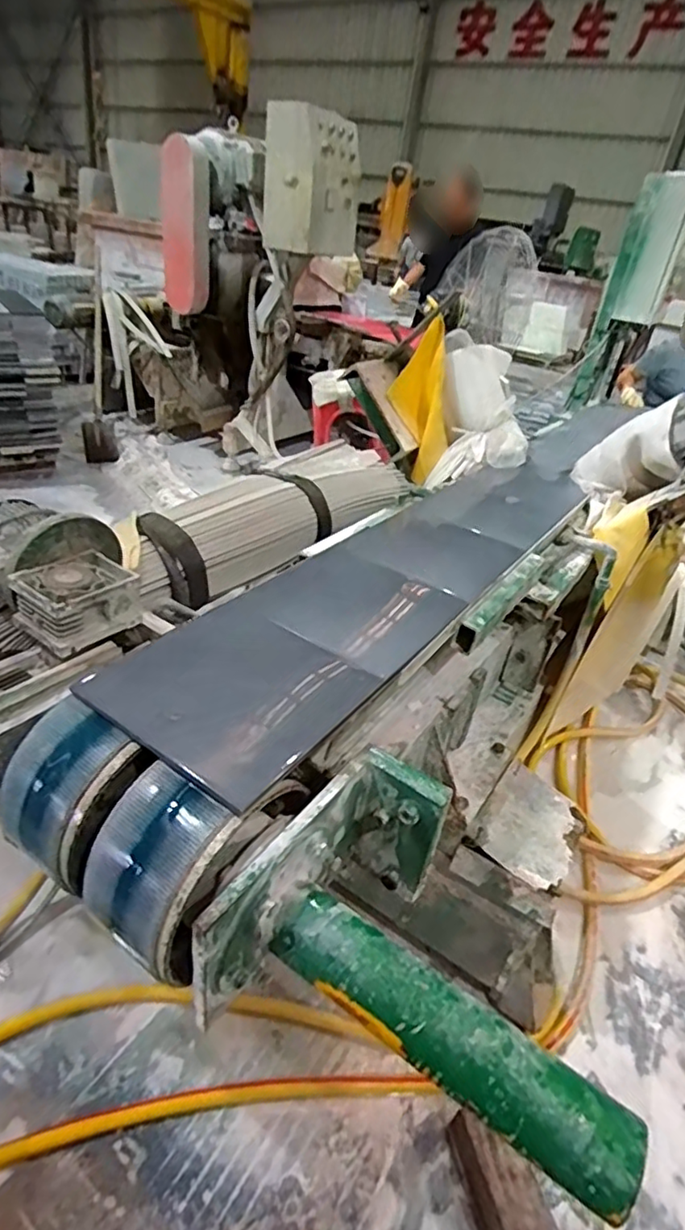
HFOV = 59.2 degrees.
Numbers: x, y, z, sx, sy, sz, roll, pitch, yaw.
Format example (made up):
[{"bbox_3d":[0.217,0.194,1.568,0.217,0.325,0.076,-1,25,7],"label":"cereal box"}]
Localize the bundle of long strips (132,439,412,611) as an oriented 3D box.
[{"bbox_3d":[-0.175,-0.242,1.527,0.301,0.137,0.841,30,41,28],"label":"bundle of long strips"}]

